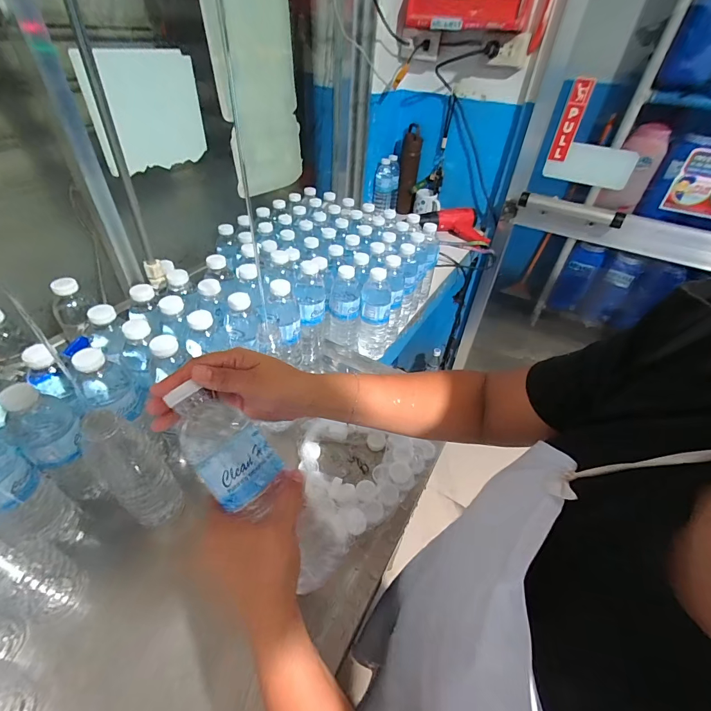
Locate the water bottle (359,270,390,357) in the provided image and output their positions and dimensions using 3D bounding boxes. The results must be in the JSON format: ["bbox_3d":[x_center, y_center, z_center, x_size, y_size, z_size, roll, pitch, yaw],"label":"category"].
[{"bbox_3d":[0.044,-0.087,0.752,0.065,0.206,0.074,8,43,5],"label":"water bottle"}]

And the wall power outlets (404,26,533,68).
[{"bbox_3d":[0.303,-0.869,1.012,0.351,0.068,0.066,11,43,8],"label":"wall power outlets"}]

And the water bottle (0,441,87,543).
[{"bbox_3d":[-0.392,0.155,0.408,0.058,0.211,0.063,27,47,23],"label":"water bottle"}]

